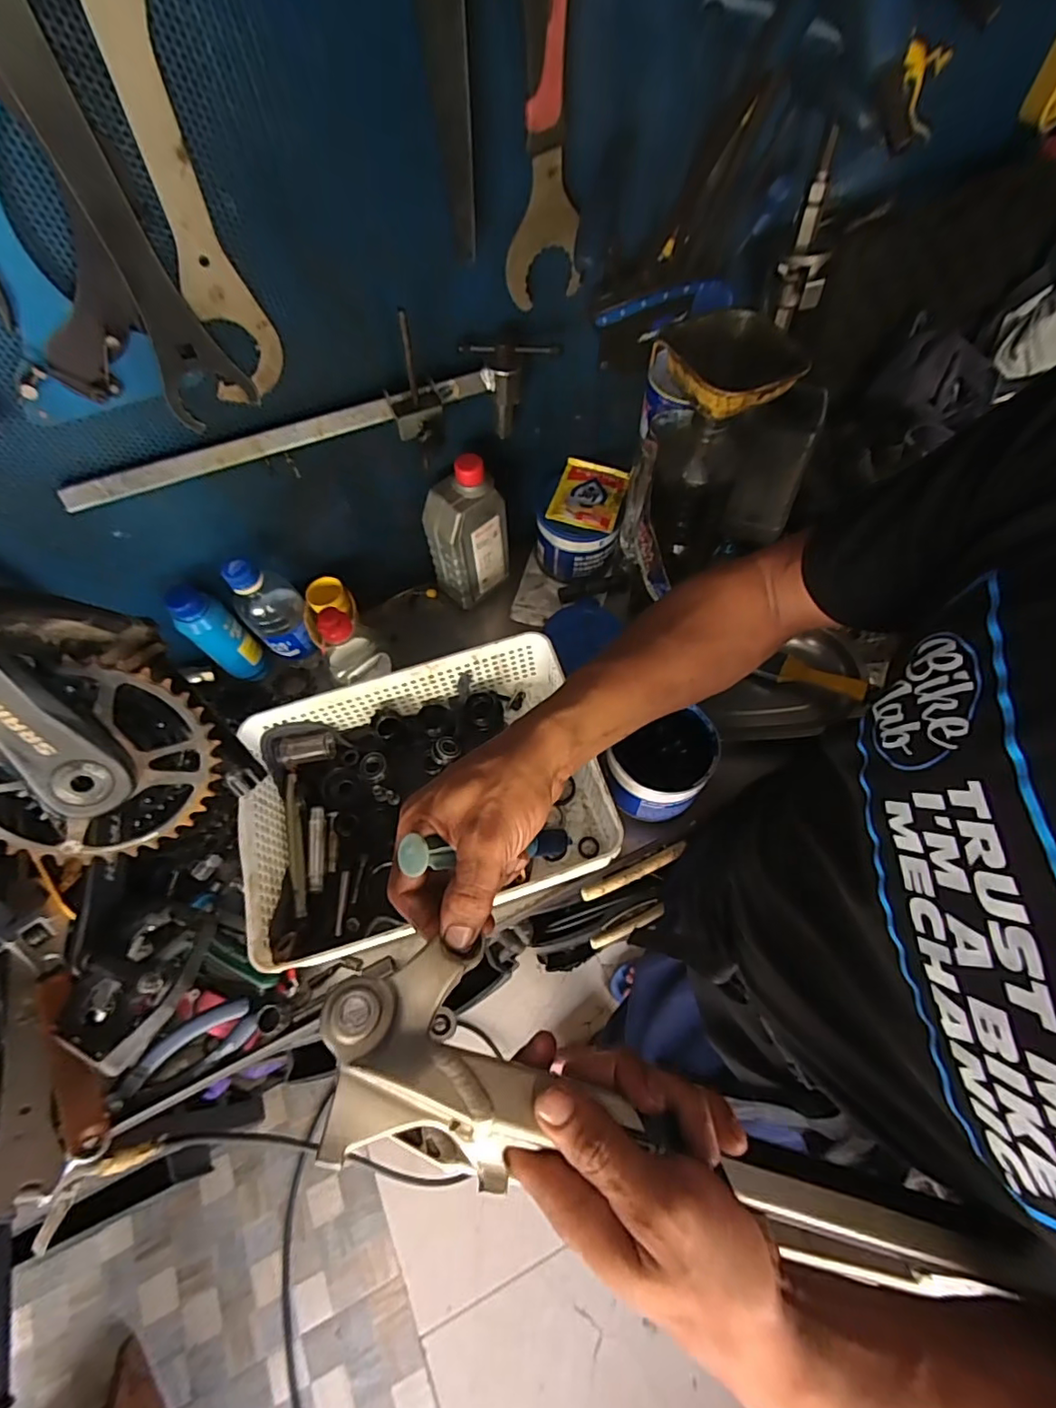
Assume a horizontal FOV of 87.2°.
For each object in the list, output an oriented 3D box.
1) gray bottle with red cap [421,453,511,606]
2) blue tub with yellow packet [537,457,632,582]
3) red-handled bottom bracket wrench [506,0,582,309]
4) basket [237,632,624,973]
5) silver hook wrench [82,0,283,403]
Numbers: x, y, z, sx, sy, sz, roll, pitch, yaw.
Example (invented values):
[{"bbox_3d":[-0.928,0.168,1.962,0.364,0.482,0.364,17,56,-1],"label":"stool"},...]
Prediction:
[{"bbox_3d":[-0.071,-0.195,0.636,0.063,0.168,0.082,38,71,20],"label":"gray bottle with red cap"},{"bbox_3d":[0.064,-0.225,0.694,0.100,0.088,0.113,10,64,8],"label":"blue tub with yellow packet"},{"bbox_3d":[0.007,-0.414,0.385,0.062,0.245,0.019,-27,70,-7],"label":"red-handled bottom bracket wrench"},{"bbox_3d":[-0.106,0.078,0.559,0.341,0.081,0.240,-21,64,-8],"label":"basket"},{"bbox_3d":[-0.213,-0.330,0.343,0.051,0.274,0.011,-22,63,-17],"label":"silver hook wrench"}]

